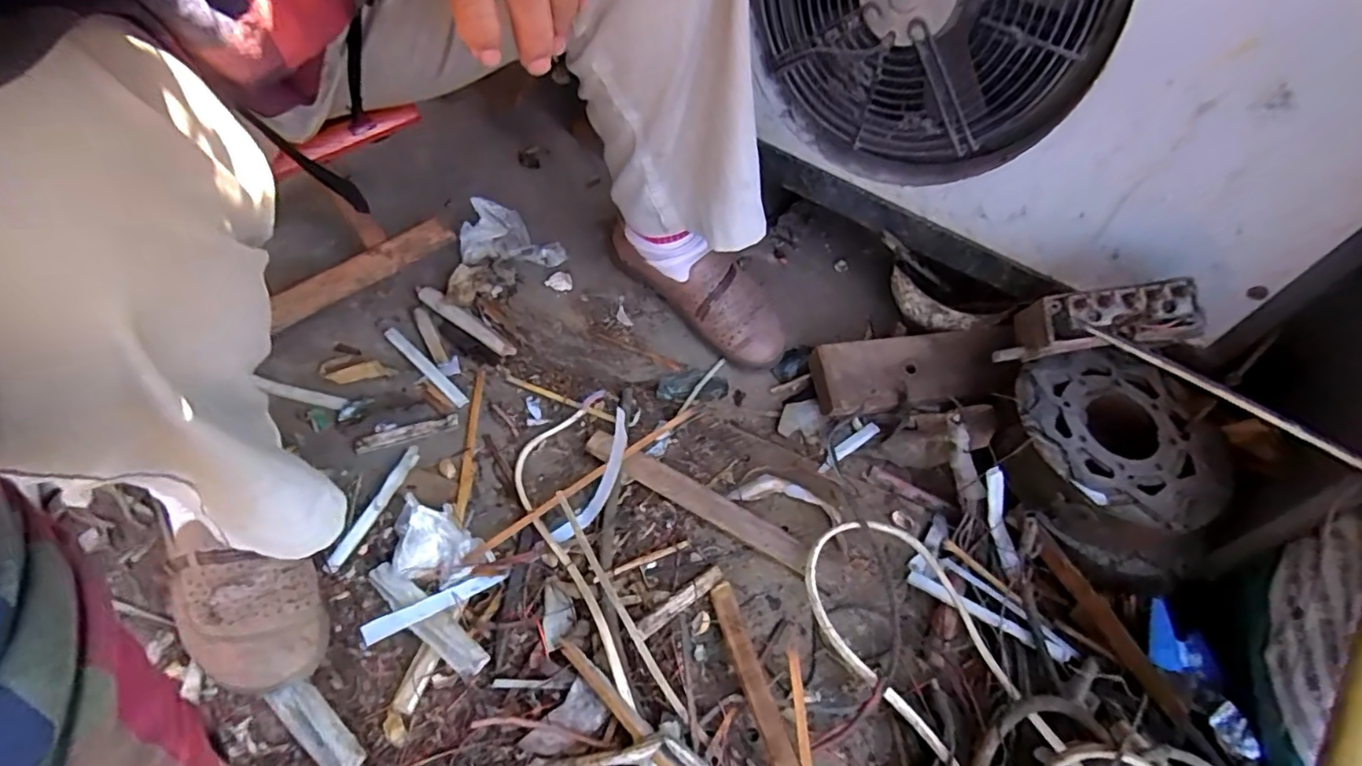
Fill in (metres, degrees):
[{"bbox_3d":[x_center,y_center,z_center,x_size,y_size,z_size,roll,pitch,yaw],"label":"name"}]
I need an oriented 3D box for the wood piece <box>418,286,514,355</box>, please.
[{"bbox_3d":[-0.222,-0.064,0.625,0.132,0.015,0.019,32,60,19],"label":"wood piece"}]

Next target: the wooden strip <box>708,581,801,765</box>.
[{"bbox_3d":[0.052,0.212,0.425,0.018,0.009,0.159,-11,42,-13],"label":"wooden strip"}]

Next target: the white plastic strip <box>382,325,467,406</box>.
[{"bbox_3d":[-0.252,-0.018,0.598,0.126,0.005,0.012,38,62,22],"label":"white plastic strip"}]

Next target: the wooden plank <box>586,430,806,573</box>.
[{"bbox_3d":[0.010,0.099,0.523,0.206,0.016,0.026,26,58,15],"label":"wooden plank"}]

